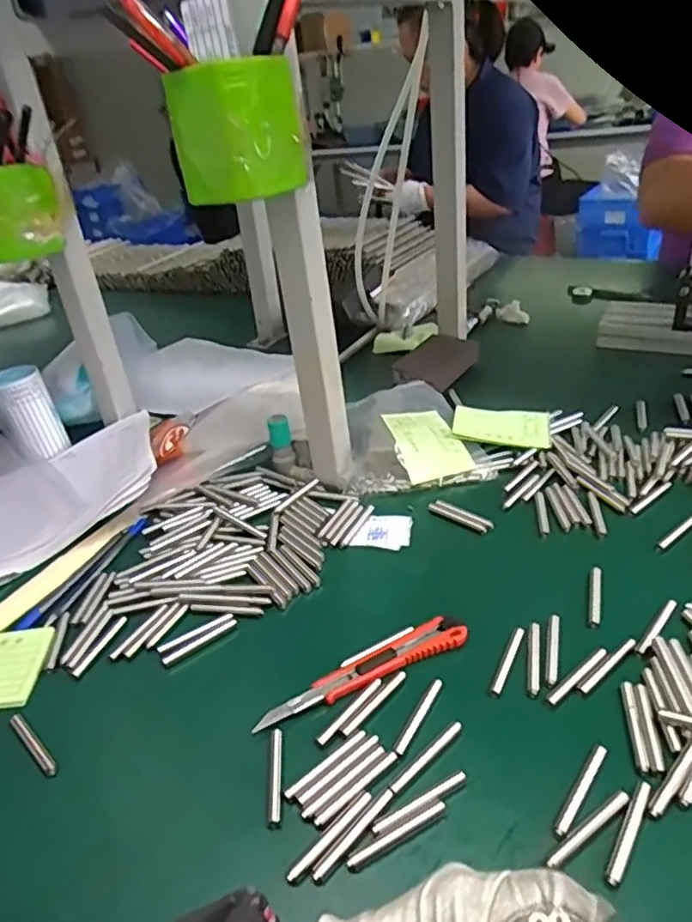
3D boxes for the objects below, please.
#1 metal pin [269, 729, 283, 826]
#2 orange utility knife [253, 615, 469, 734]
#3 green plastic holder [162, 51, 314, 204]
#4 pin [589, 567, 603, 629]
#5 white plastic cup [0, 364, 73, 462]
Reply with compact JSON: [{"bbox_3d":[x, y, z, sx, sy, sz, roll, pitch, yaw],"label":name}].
[{"bbox_3d":[-0.040,0.181,0.373,0.007,0.004,0.059,-7,30,0],"label":"metal pin"},{"bbox_3d":[0.012,0.138,0.428,0.150,0.007,0.024,-18,32,-18],"label":"orange utility knife"},{"bbox_3d":[-0.072,-0.227,0.446,0.071,0.080,0.078,5,34,21],"label":"green plastic holder"},{"bbox_3d":[0.180,0.097,0.464,0.008,0.004,0.060,5,32,20],"label":"pin"},{"bbox_3d":[-0.363,-0.053,0.742,0.056,0.097,0.068,-25,35,-26],"label":"white plastic cup"}]

